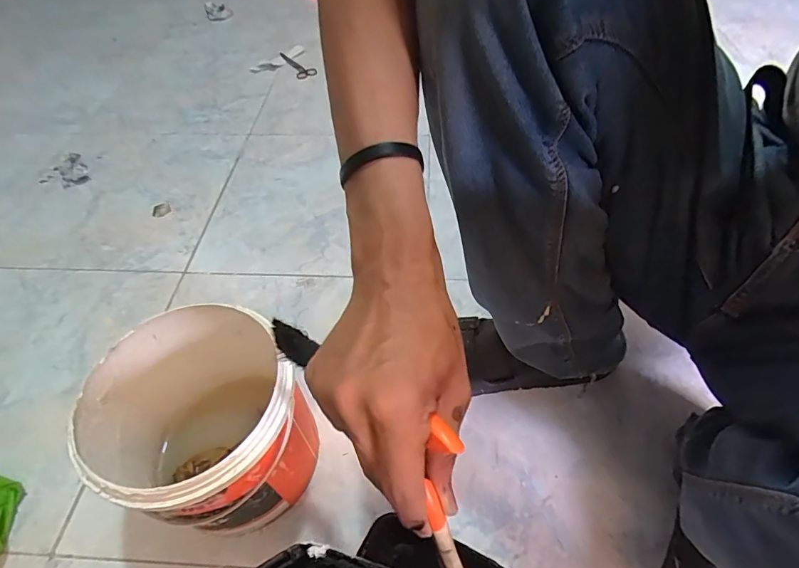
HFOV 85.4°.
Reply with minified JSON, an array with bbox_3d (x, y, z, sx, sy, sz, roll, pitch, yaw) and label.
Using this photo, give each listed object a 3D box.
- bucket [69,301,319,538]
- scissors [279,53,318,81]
[{"bbox_3d":[-0.188,0.149,0.448,0.172,0.187,0.186,-3,50,3],"label":"bucket"},{"bbox_3d":[-0.278,-0.605,1.179,0.054,0.011,0.211,-21,52,-12],"label":"scissors"}]

